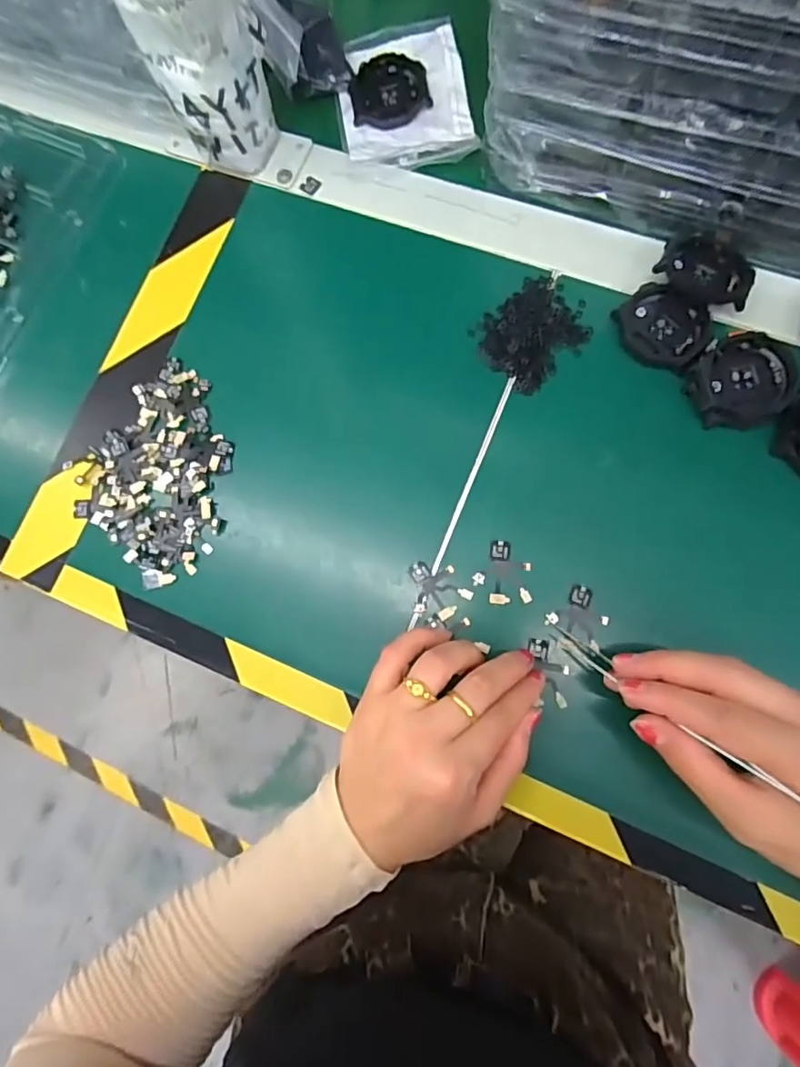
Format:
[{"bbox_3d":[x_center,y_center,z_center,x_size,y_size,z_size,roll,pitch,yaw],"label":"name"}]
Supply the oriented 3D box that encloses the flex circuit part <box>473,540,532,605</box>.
[{"bbox_3d":[0.058,0.022,0.311,0.031,0.004,0.035,1,79,6],"label":"flex circuit part"}]

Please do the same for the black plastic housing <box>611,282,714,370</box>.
[{"bbox_3d":[0.153,-0.120,0.324,0.051,0.011,0.049,-1,79,5],"label":"black plastic housing"}]

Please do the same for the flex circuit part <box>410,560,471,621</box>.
[{"bbox_3d":[0.022,0.033,0.314,0.036,0.007,0.029,7,80,7],"label":"flex circuit part"}]

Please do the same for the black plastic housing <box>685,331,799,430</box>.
[{"bbox_3d":[0.190,-0.085,0.310,0.052,0.017,0.050,-1,79,5],"label":"black plastic housing"}]

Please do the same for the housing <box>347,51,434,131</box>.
[{"bbox_3d":[-0.007,-0.303,0.380,0.053,0.006,0.050,-12,78,3],"label":"housing"}]

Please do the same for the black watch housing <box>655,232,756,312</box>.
[{"bbox_3d":[0.180,-0.156,0.322,0.052,0.010,0.044,25,82,10],"label":"black watch housing"}]

